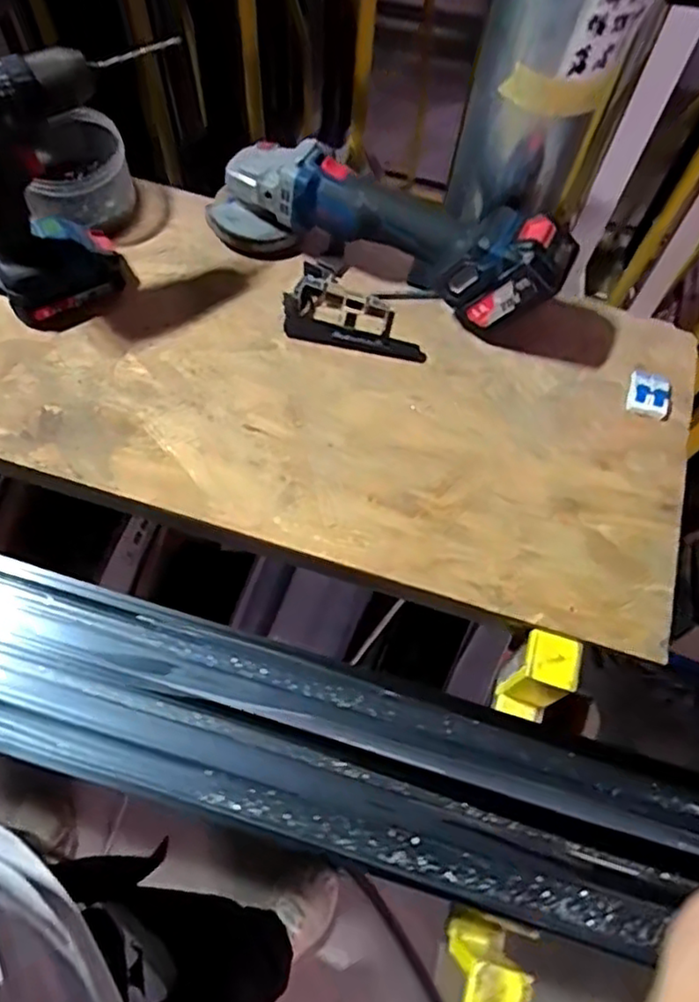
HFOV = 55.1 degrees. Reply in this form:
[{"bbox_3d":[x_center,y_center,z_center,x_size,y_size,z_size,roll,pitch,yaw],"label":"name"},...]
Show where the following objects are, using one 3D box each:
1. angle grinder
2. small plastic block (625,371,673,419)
[{"bbox_3d":[0.037,-0.277,0.680,0.360,0.110,0.095,22,64,8],"label":"angle grinder"},{"bbox_3d":[0.302,-0.106,0.672,0.042,0.010,0.048,17,63,6],"label":"small plastic block"}]

